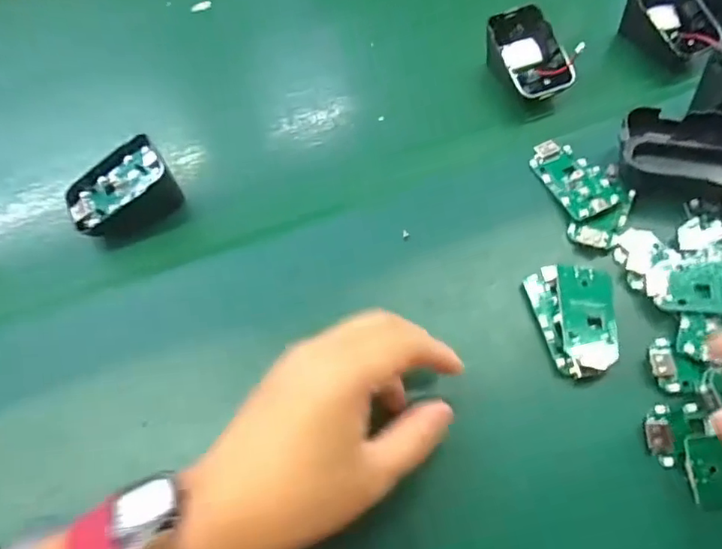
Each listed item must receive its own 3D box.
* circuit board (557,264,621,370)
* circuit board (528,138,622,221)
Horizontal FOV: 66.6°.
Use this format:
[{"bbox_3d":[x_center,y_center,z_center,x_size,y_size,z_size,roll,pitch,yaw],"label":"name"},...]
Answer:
[{"bbox_3d":[0.126,0.022,0.304,0.031,0.010,0.065,4,60,7],"label":"circuit board"},{"bbox_3d":[0.135,-0.063,0.349,0.035,0.009,0.063,-19,60,-7],"label":"circuit board"}]

